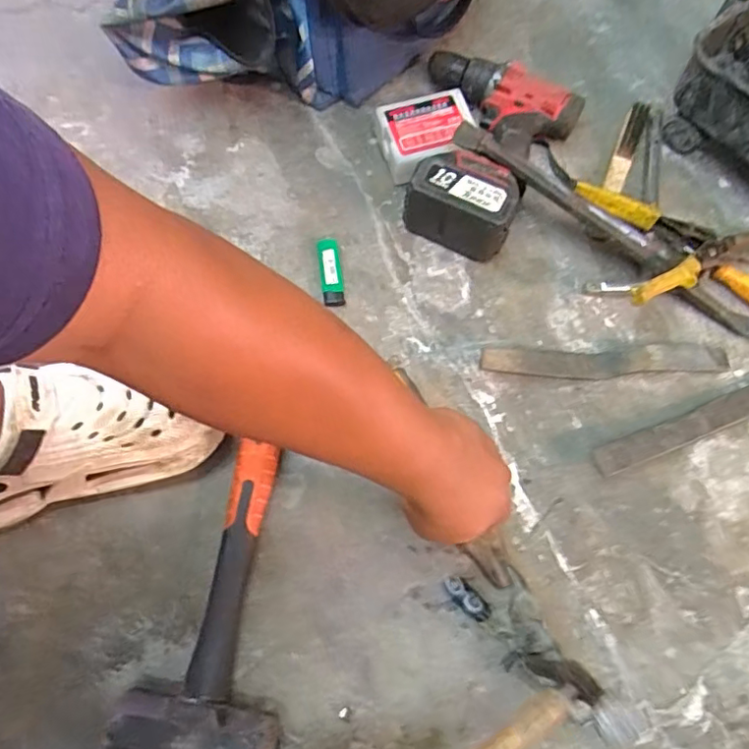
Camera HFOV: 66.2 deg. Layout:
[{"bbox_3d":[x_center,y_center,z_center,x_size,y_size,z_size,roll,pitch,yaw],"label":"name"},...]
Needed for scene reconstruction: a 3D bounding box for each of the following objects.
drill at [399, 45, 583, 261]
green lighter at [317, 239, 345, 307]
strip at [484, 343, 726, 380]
[{"bbox_3d":[0.109,-0.270,0.671,0.192,0.072,0.237,27,70,10],"label":"drill"},{"bbox_3d":[-0.049,-0.116,0.633,0.024,0.015,0.085,-7,68,-4],"label":"green lighter"},{"bbox_3d":[0.240,-0.016,0.591,0.268,0.045,0.032,-5,68,-3],"label":"strip"}]

